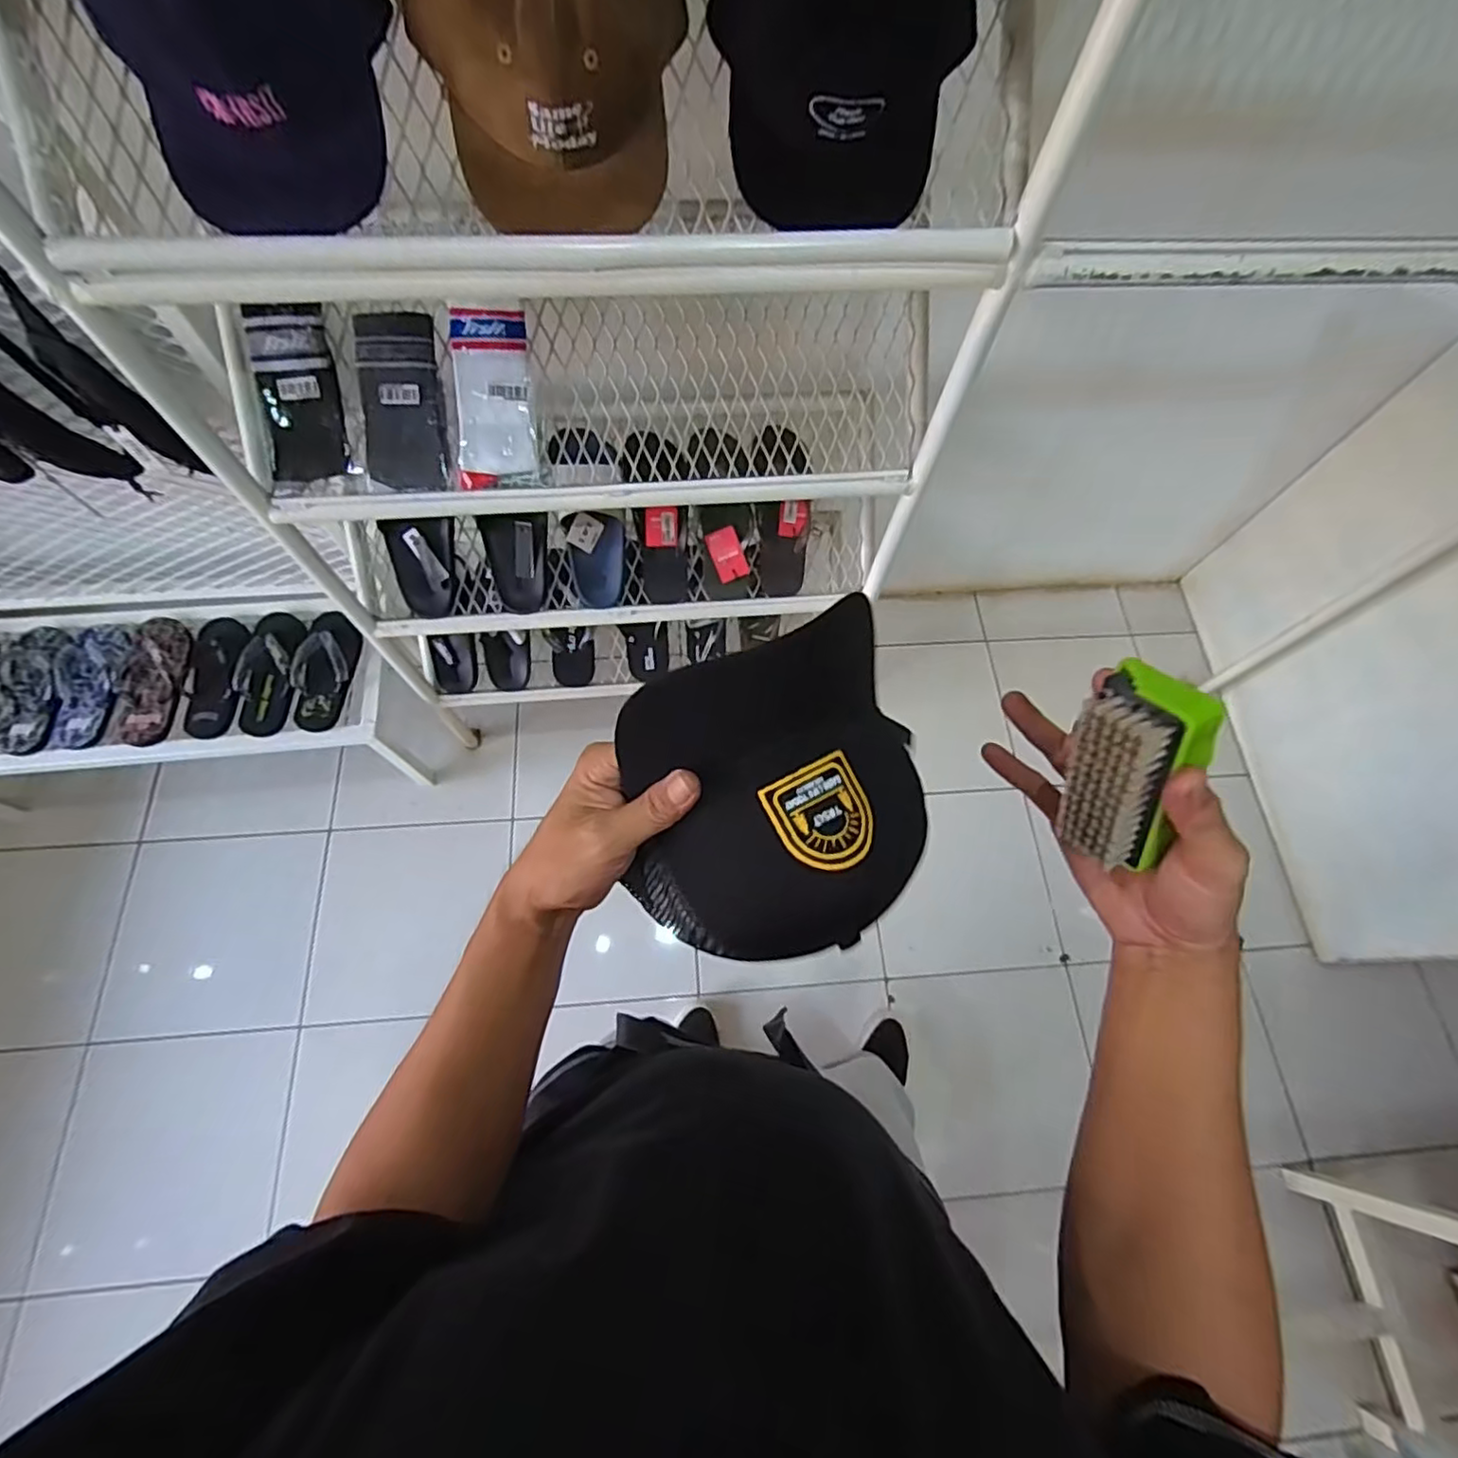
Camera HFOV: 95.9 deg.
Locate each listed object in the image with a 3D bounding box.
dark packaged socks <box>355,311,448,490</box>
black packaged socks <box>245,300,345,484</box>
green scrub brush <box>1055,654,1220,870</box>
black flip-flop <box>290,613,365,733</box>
[{"bbox_3d":[-0.393,-0.391,0.788,0.093,0.018,0.189,1,105,-3],"label":"dark packaged socks"},{"bbox_3d":[-0.510,-0.395,0.778,0.089,0.023,0.184,1,109,-3],"label":"black packaged socks"},{"bbox_3d":[0.190,0.022,0.319,0.040,0.101,0.043,-6,33,-5],"label":"green scrub brush"},{"bbox_3d":[-0.782,-0.122,1.269,0.108,0.033,0.246,4,68,-1],"label":"black flip-flop"}]

